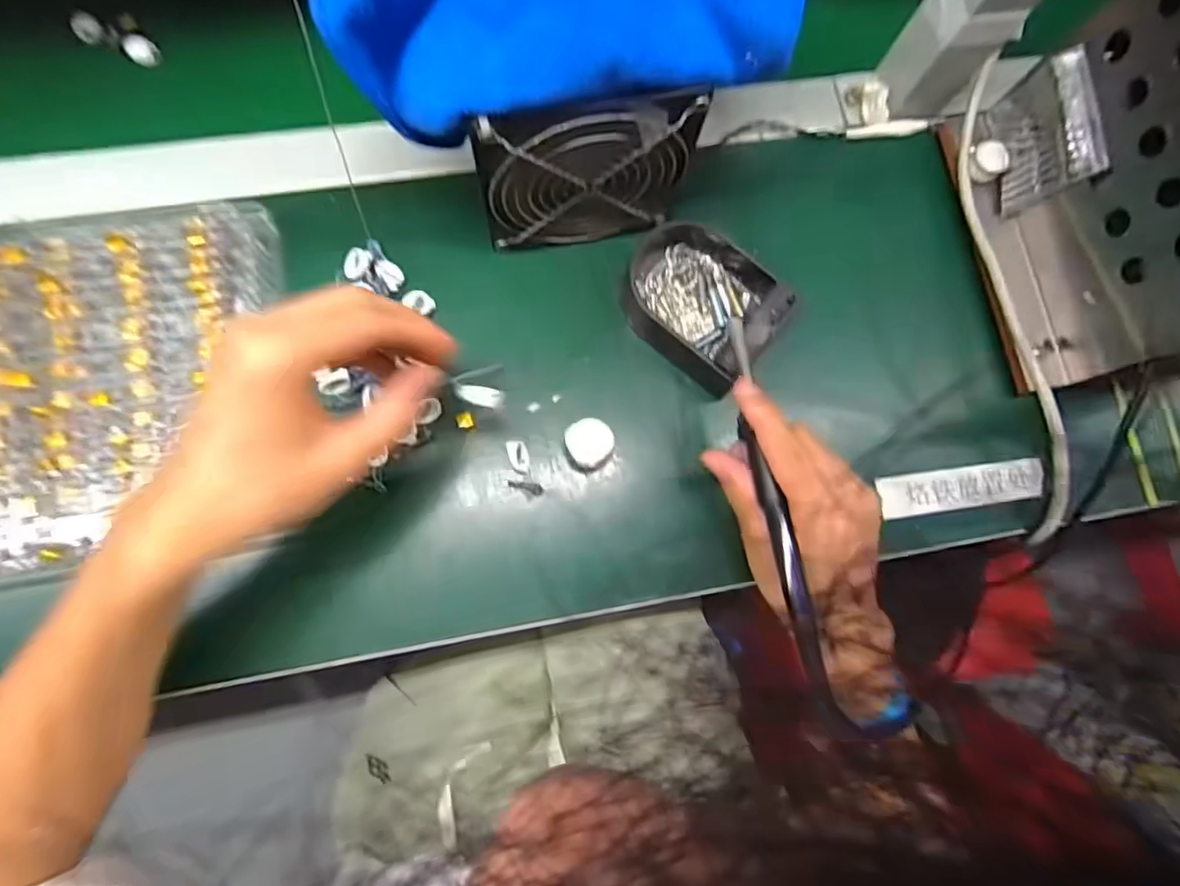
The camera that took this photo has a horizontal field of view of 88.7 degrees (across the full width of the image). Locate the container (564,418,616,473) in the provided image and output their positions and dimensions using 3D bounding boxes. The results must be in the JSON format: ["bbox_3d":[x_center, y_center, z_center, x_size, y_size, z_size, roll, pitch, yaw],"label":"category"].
[{"bbox_3d":[-0.001,0.001,0.366,0.029,0.026,0.028,1,81,-4],"label":"container"}]

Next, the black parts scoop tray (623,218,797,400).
[{"bbox_3d":[0.072,-0.092,0.392,0.101,0.031,0.085,43,79,3],"label":"black parts scoop tray"}]

